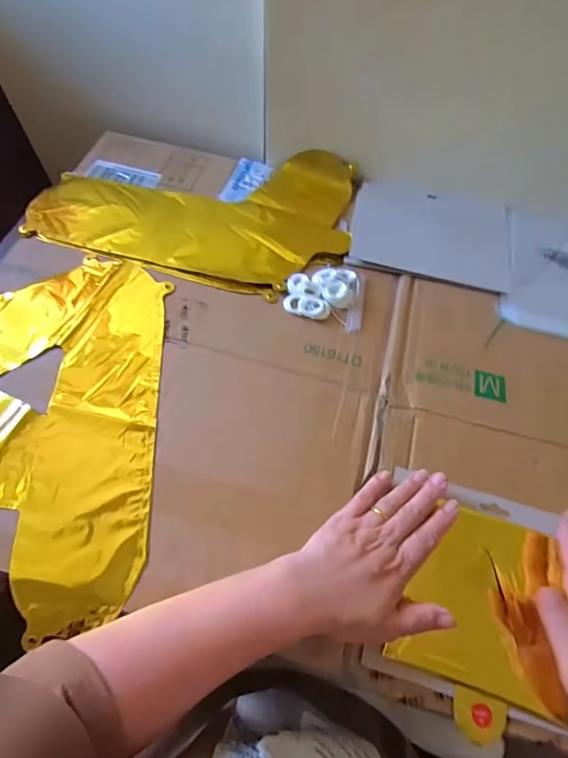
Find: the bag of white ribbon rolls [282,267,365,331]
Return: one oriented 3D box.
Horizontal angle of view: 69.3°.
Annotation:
[{"bbox_3d":[0.048,-0.098,0.474,0.089,0.013,0.078,9,64,1],"label":"bag of white ribbon rolls"}]

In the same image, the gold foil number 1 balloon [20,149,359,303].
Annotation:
[{"bbox_3d":[-0.111,-0.233,0.541,0.382,0.016,0.252,14,64,4],"label":"gold foil number 1 balloon"}]

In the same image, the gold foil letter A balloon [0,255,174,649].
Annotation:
[{"bbox_3d":[-0.256,0.034,0.394,0.262,0.010,0.357,-1,64,-4],"label":"gold foil letter A balloon"}]

